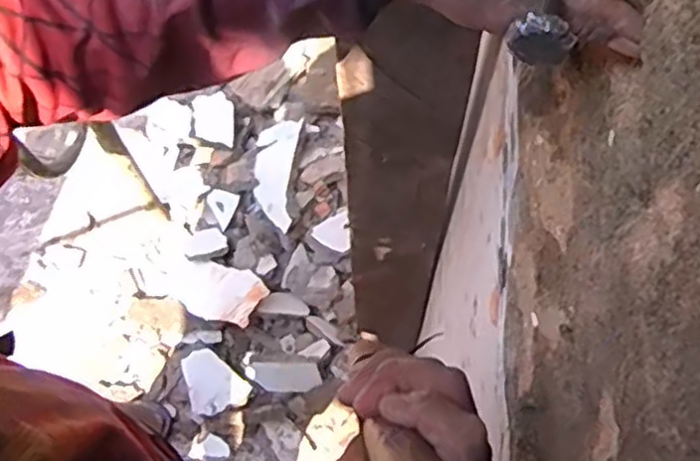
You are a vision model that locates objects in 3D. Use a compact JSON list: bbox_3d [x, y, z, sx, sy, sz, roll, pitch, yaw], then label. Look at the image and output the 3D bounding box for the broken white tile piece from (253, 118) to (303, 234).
[{"bbox_3d":[-0.161,-0.117,1.504,0.111,0.023,0.272,-12,58,31],"label":"broken white tile piece"}]

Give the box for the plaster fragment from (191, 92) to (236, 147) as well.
[{"bbox_3d":[-0.310,-0.253,1.592,0.092,0.026,0.148,-10,66,-3],"label":"plaster fragment"}]

